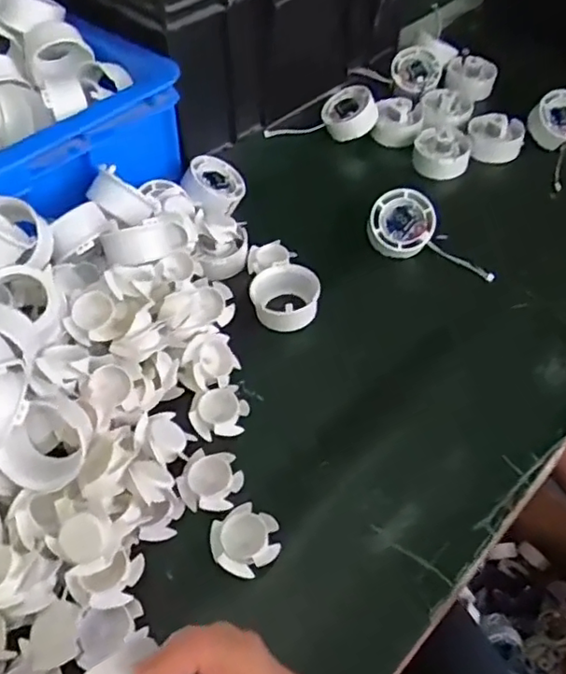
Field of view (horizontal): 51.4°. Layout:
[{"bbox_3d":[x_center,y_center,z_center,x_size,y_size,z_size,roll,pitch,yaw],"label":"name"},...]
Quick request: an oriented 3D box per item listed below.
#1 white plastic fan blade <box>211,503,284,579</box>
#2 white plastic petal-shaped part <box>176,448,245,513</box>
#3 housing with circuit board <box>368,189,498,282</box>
[{"bbox_3d":[-0.022,0.122,0.355,0.039,0.011,0.037,1,52,-1],"label":"white plastic fan blade"},{"bbox_3d":[-0.047,0.094,0.380,0.039,0.015,0.037,1,52,-1],"label":"white plastic petal-shaped part"},{"bbox_3d":[0.126,-0.089,0.499,0.108,0.045,0.042,12,53,8],"label":"housing with circuit board"}]

